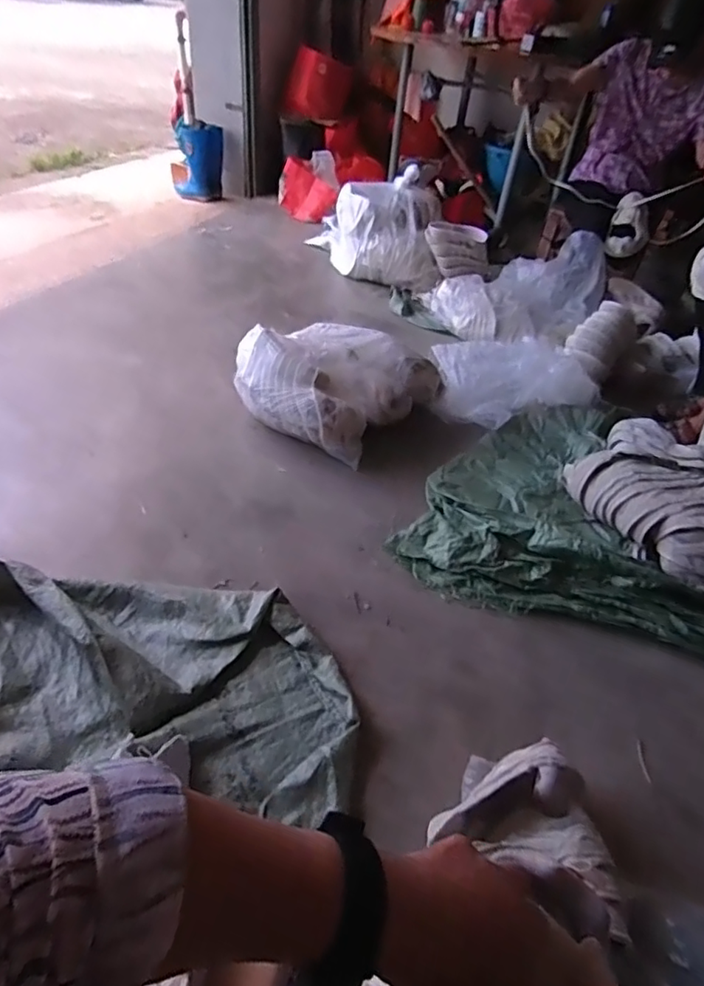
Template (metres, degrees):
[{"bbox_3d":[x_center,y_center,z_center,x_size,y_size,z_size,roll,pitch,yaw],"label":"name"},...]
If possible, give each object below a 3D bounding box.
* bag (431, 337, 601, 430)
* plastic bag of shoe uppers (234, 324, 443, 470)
[{"bbox_3d":[0.440,-0.348,1.688,0.430,0.140,0.358,-15,47,-23],"label":"bag"},{"bbox_3d":[-0.046,-0.299,1.506,0.431,0.202,0.434,25,45,19],"label":"plastic bag of shoe uppers"}]

